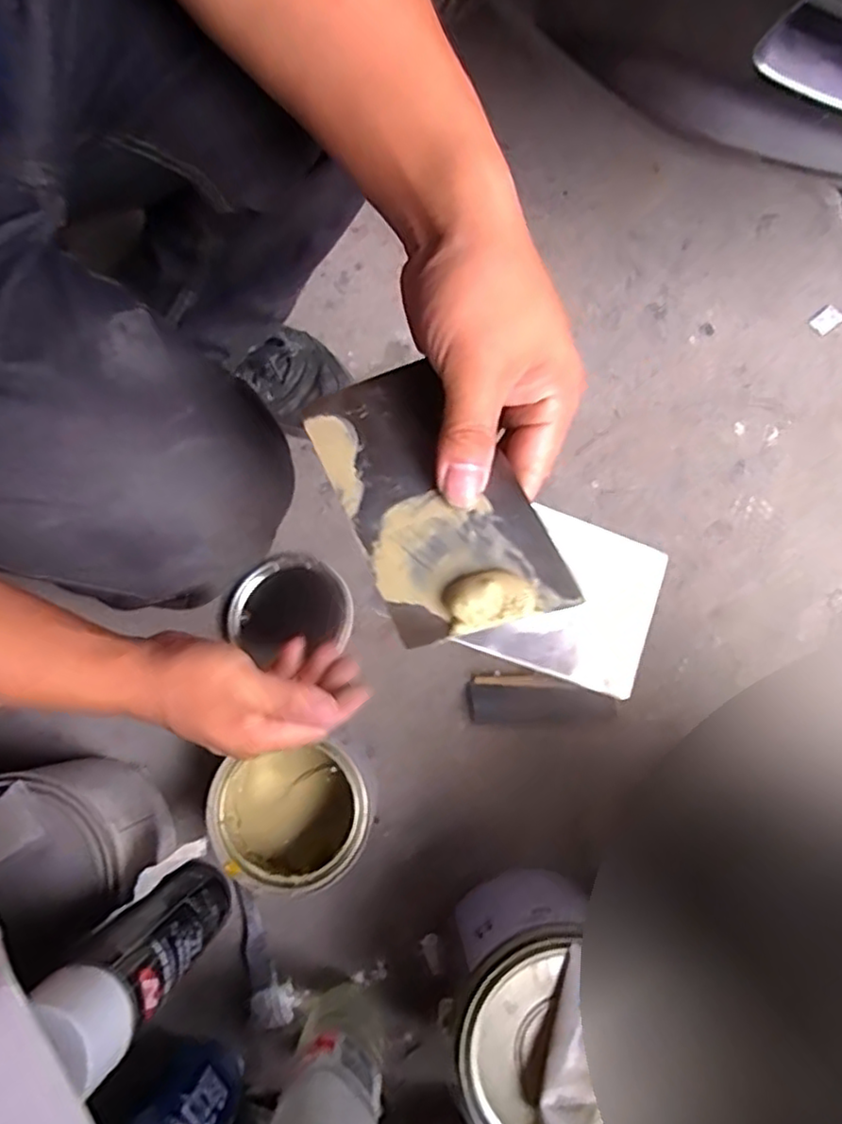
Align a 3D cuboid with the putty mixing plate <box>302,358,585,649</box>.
[{"bbox_3d":[0.003,-0.031,0.286,0.073,0.012,0.134,-23,67,-7],"label":"putty mixing plate"}]

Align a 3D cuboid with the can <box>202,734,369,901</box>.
[{"bbox_3d":[-0.108,0.222,0.589,0.130,0.083,0.110,-9,80,-2],"label":"can"}]

